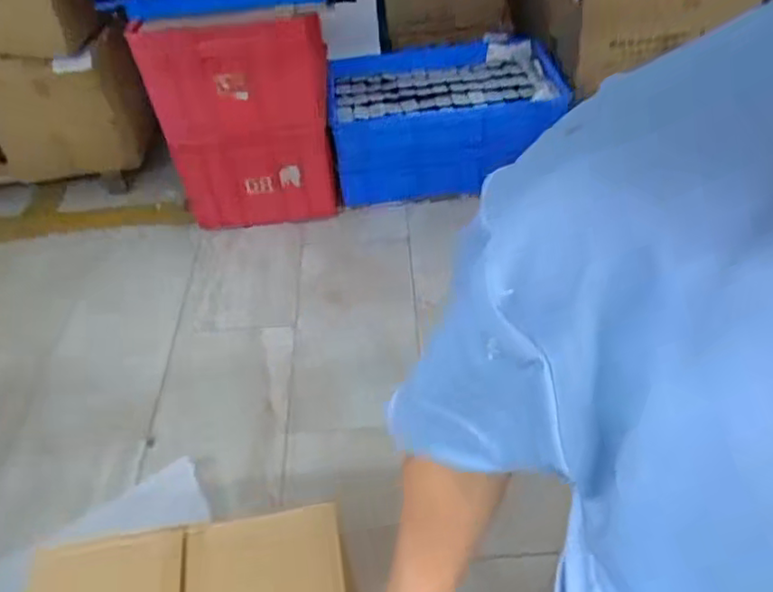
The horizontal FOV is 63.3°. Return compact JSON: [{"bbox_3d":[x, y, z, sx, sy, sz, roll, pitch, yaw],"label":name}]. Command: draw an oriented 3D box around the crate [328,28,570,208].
[{"bbox_3d":[0.156,-0.483,1.703,0.619,0.226,0.388,-11,46,-6],"label":"crate"}]

